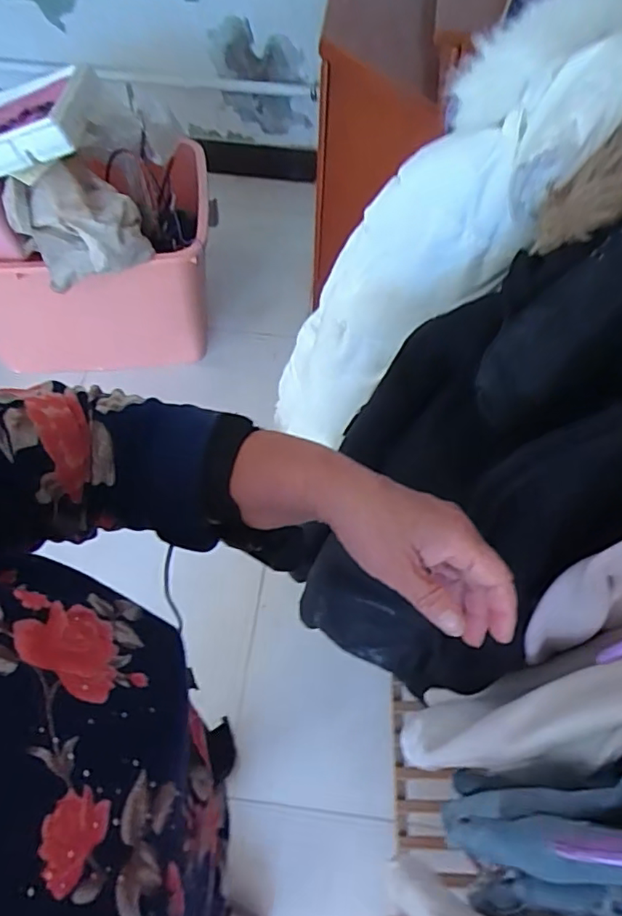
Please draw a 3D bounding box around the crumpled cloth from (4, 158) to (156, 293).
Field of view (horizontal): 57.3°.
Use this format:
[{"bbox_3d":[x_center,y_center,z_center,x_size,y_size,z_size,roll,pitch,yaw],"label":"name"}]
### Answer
[{"bbox_3d":[-0.466,-0.478,1.155,0.216,0.156,0.194,-34,64,-25],"label":"crumpled cloth"}]

